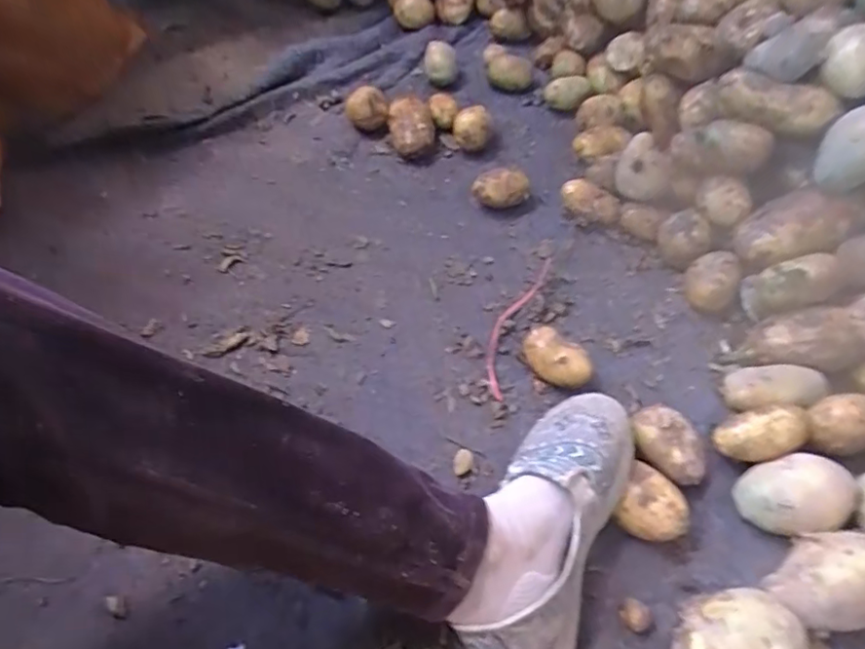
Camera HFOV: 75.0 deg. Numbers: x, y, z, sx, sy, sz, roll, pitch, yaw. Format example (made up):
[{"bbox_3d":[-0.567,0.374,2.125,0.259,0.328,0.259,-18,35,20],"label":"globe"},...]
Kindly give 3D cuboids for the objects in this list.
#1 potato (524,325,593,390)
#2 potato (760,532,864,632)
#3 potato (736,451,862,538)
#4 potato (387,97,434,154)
[{"bbox_3d":[0.122,0.035,0.560,0.070,0.039,0.039,39,63,22],"label":"potato"},{"bbox_3d":[0.306,0.198,0.433,0.087,0.072,0.062,-4,56,-4],"label":"potato"},{"bbox_3d":[0.309,0.148,0.481,0.095,0.054,0.062,-11,57,-9],"label":"potato"},{"bbox_3d":[-0.027,-0.251,0.722,0.056,0.059,0.062,2,56,0],"label":"potato"}]

